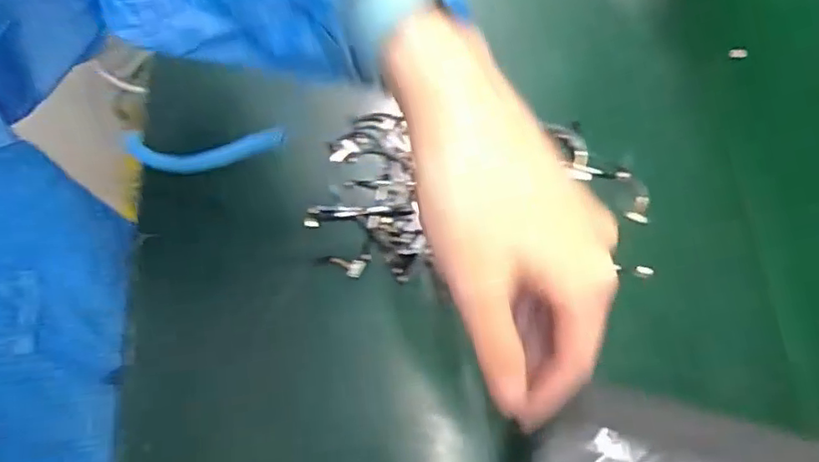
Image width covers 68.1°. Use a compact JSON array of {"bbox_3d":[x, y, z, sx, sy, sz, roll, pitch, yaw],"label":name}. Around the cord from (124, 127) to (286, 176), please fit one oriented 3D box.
[{"bbox_3d":[-0.123,-0.049,0.370,0.103,0.027,0.018,-4,69,15],"label":"cord"}]

